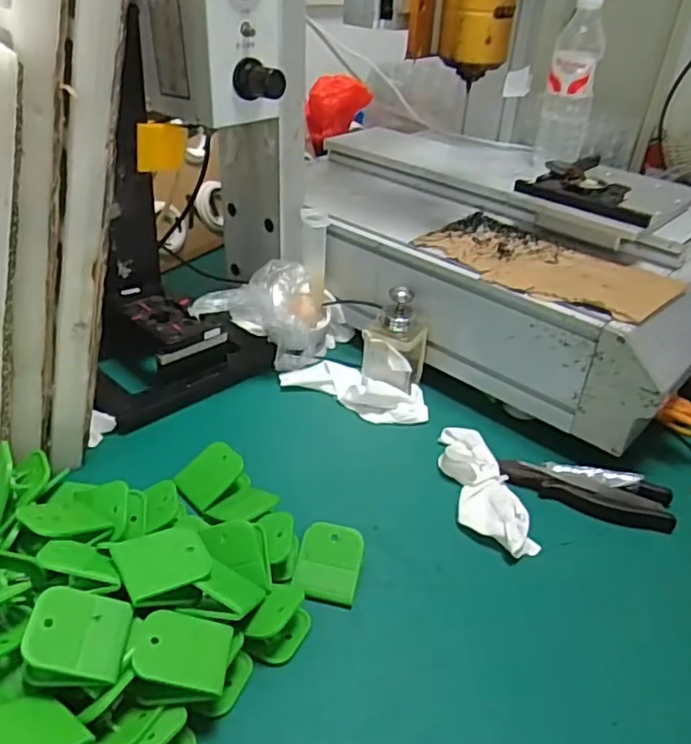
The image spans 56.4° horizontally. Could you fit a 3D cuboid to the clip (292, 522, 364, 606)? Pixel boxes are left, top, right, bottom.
[{"bbox_3d":[-0.012,0.142,0.483,0.047,0.028,0.048,11,34,9],"label":"clip"}]

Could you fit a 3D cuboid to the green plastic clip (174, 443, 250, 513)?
[{"bbox_3d":[-0.114,0.089,0.553,0.043,0.026,0.051,27,39,29],"label":"green plastic clip"}]

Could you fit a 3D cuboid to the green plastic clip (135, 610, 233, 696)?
[{"bbox_3d":[-0.097,0.172,0.391,0.052,0.027,0.048,3,34,-2],"label":"green plastic clip"}]

